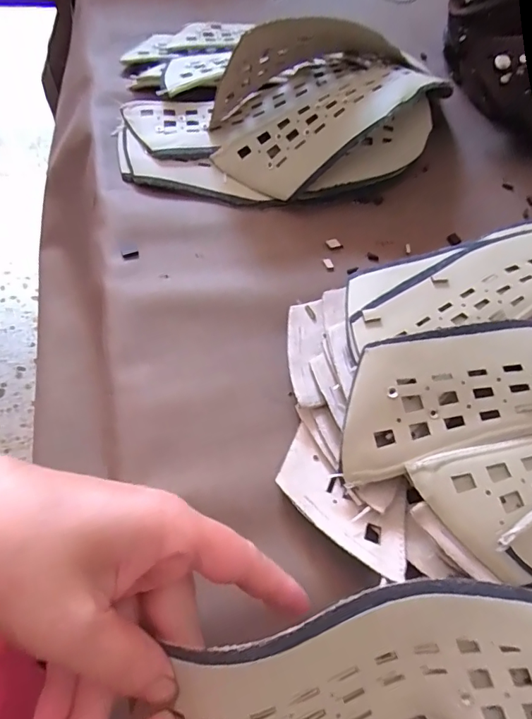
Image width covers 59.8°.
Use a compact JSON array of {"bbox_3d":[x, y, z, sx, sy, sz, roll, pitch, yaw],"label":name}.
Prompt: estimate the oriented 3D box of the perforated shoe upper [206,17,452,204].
[{"bbox_3d":[0.048,-0.201,0.364,0.179,0.083,0.116,-30,66,-19],"label":"perforated shoe upper"}]

